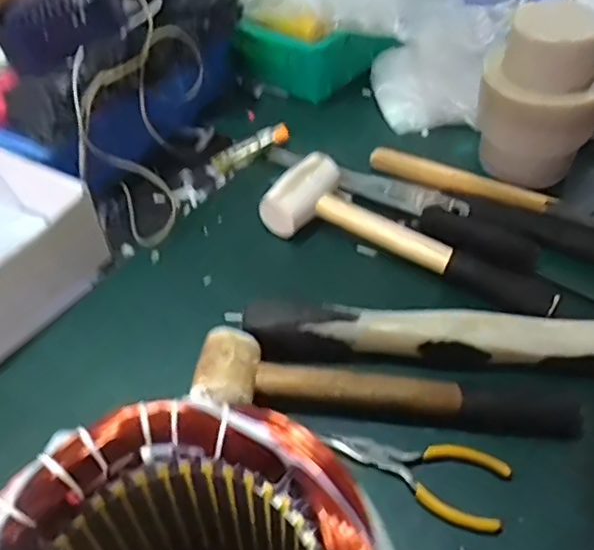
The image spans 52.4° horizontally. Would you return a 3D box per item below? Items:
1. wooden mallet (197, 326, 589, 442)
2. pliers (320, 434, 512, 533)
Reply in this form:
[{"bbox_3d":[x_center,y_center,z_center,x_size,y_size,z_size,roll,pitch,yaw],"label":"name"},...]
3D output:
[{"bbox_3d":[0.062,0.076,0.415,0.261,0.041,0.062,2,46,4],"label":"wooden mallet"},{"bbox_3d":[0.075,0.124,0.391,0.116,0.009,0.047,16,49,16],"label":"pliers"}]

